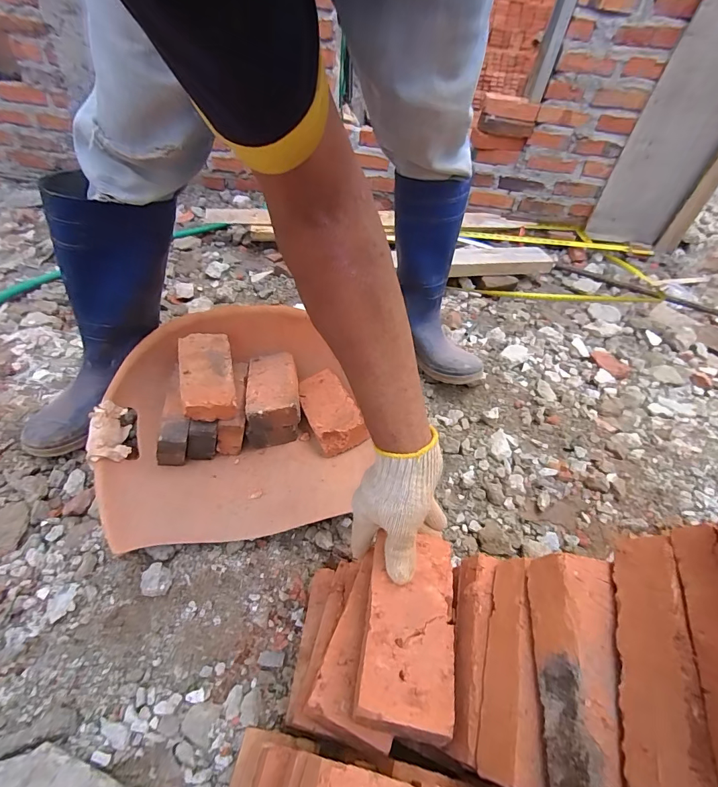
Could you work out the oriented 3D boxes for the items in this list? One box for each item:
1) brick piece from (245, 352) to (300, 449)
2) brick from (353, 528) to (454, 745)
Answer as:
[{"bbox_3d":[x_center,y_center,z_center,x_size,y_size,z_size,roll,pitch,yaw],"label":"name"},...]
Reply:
[{"bbox_3d":[-0.150,0.005,0.671,0.082,0.103,0.157,-3,45,-11],"label":"brick piece"},{"bbox_3d":[0.045,0.212,0.361,0.077,0.041,0.156,9,44,2],"label":"brick"}]

